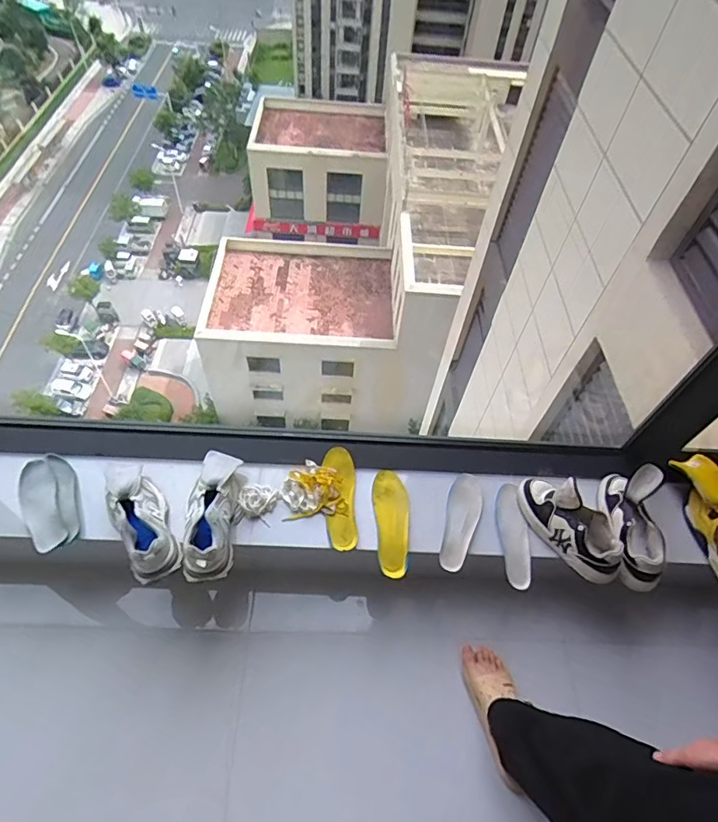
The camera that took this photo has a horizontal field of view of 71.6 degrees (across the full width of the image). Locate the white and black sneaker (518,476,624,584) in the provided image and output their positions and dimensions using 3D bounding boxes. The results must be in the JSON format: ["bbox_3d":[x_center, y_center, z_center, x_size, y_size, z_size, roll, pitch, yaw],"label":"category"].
[{"bbox_3d":[0.501,0.262,1.176,0.098,0.139,0.272,-31,63,-24],"label":"white and black sneaker"}]

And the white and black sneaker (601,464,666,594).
[{"bbox_3d":[0.659,0.265,1.183,0.095,0.121,0.276,10,54,2],"label":"white and black sneaker"}]

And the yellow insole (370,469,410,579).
[{"bbox_3d":[0.084,0.268,1.223,0.090,0.016,0.264,-3,55,-7],"label":"yellow insole"}]

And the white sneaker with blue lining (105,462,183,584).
[{"bbox_3d":[-0.502,0.243,1.146,0.131,0.092,0.305,-30,62,-23],"label":"white sneaker with blue lining"}]

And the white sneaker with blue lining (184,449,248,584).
[{"bbox_3d":[-0.341,0.227,1.166,0.113,0.095,0.314,-2,55,-6],"label":"white sneaker with blue lining"}]

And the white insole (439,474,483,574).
[{"bbox_3d":[0.257,0.272,1.234,0.084,0.013,0.255,15,55,6],"label":"white insole"}]

